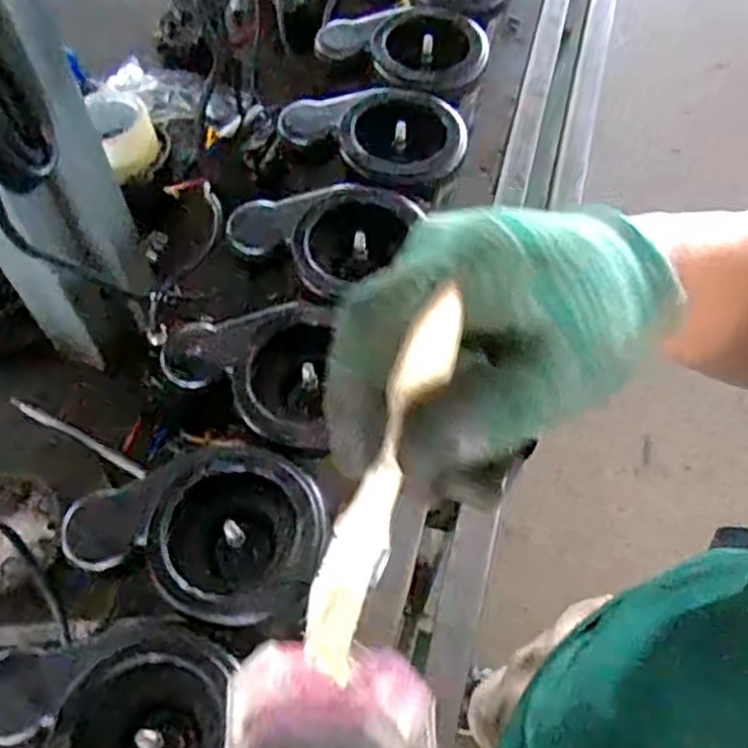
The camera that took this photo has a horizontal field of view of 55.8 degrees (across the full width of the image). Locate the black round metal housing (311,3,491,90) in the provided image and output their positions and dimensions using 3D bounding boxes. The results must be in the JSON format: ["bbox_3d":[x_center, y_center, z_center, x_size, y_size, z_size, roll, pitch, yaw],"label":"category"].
[{"bbox_3d":[0.027,-0.314,0.700,0.165,0.047,0.112,0,62,0],"label":"black round metal housing"}]

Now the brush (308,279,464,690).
[{"bbox_3d":[0.000,0.044,0.235,0.019,0.150,0.009,22,25,11],"label":"brush"}]

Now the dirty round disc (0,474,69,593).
[{"bbox_3d":[-0.328,0.141,0.620,0.097,0.013,0.097,4,71,-18],"label":"dirty round disc"}]

